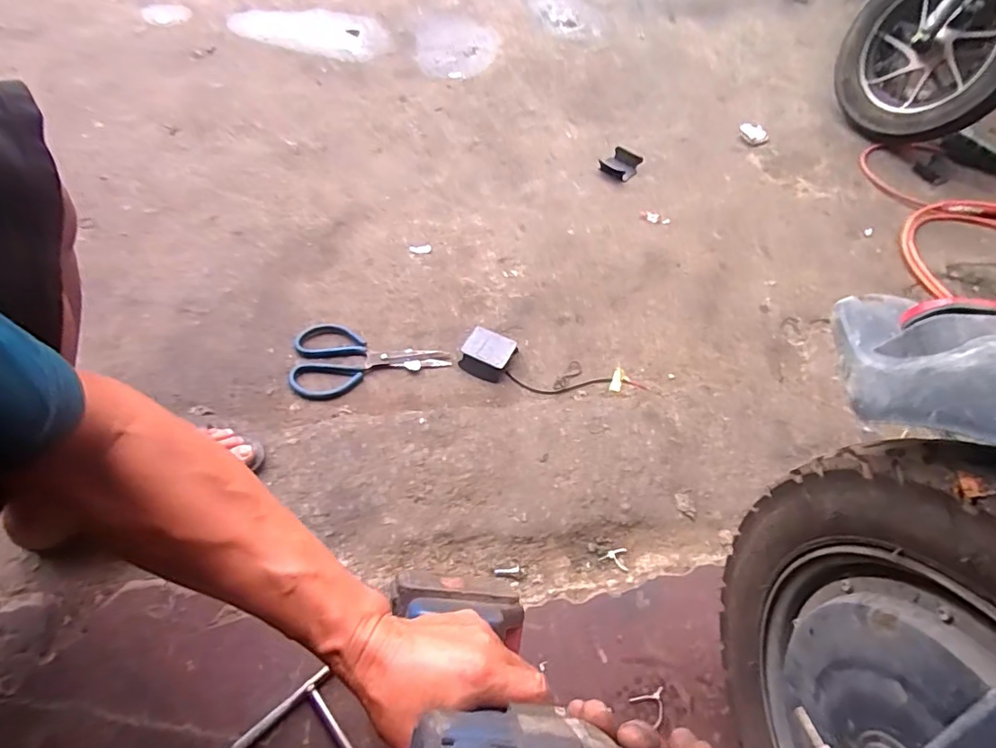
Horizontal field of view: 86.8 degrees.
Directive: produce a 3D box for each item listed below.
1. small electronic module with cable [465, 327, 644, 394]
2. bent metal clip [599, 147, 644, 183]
[{"bbox_3d":[0.077,-0.008,0.770,0.266,0.026,0.077,14,54,6],"label":"small electronic module with cable"},{"bbox_3d":[0.251,-0.431,1.077,0.070,0.029,0.059,31,57,18],"label":"bent metal clip"}]

